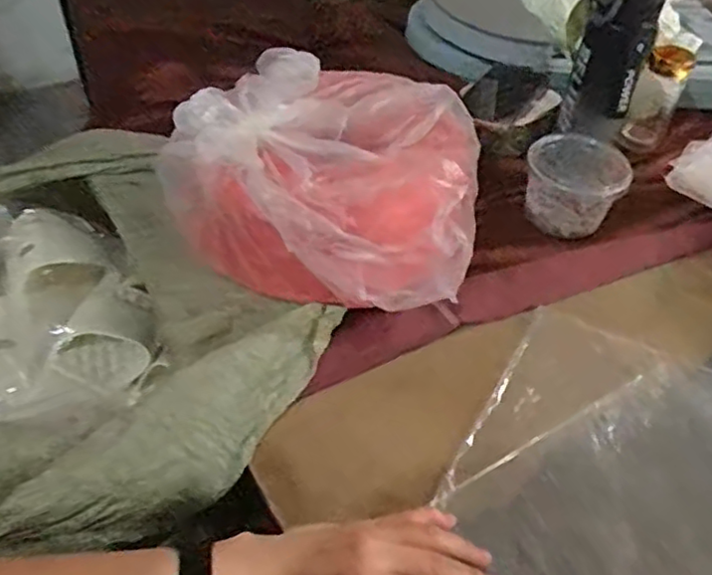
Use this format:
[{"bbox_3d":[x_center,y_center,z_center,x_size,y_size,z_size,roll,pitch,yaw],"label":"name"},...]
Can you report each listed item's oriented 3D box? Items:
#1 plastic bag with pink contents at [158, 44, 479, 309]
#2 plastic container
[{"bbox_3d":[-0.033,-0.123,0.666,0.308,0.168,0.280,6,48,2],"label":"plastic bag with pink contents"},{"bbox_3d":[0.255,-0.122,0.763,0.109,0.073,0.098,10,48,6],"label":"plastic container"}]

